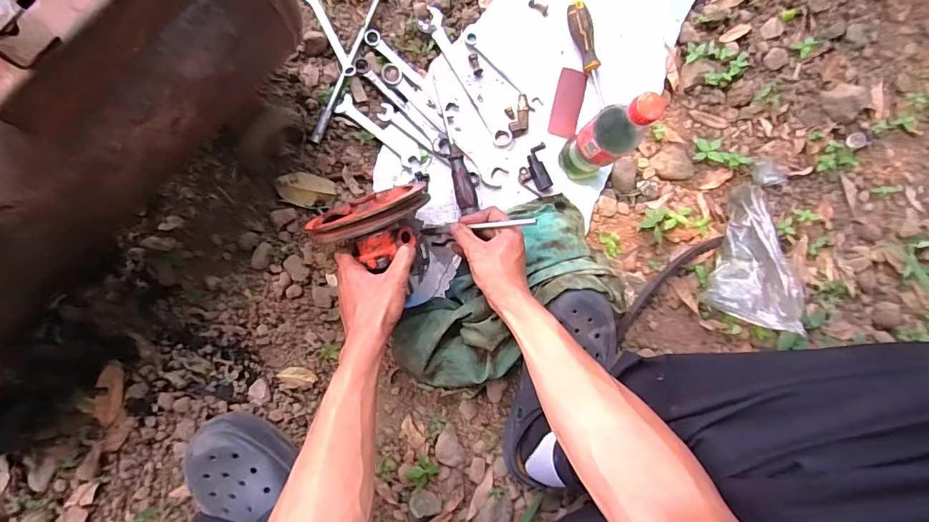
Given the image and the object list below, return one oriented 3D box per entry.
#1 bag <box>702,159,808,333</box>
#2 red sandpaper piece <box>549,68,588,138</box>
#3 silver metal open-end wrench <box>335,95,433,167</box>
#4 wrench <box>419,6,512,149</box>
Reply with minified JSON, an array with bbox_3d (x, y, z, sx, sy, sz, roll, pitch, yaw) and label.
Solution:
[{"bbox_3d":[0.416,-0.031,0.643,0.111,0.078,0.256,12,72,-7],"label":"bag"},{"bbox_3d":[0.150,-0.228,0.656,0.040,0.006,0.100,14,87,-6],"label":"red sandpaper piece"},{"bbox_3d":[-0.111,-0.174,0.618,0.142,0.010,0.030,37,83,-4],"label":"silver metal open-end wrench"},{"bbox_3d":[0.001,-0.254,0.631,0.034,0.006,0.218,-30,91,-8],"label":"wrench"}]

